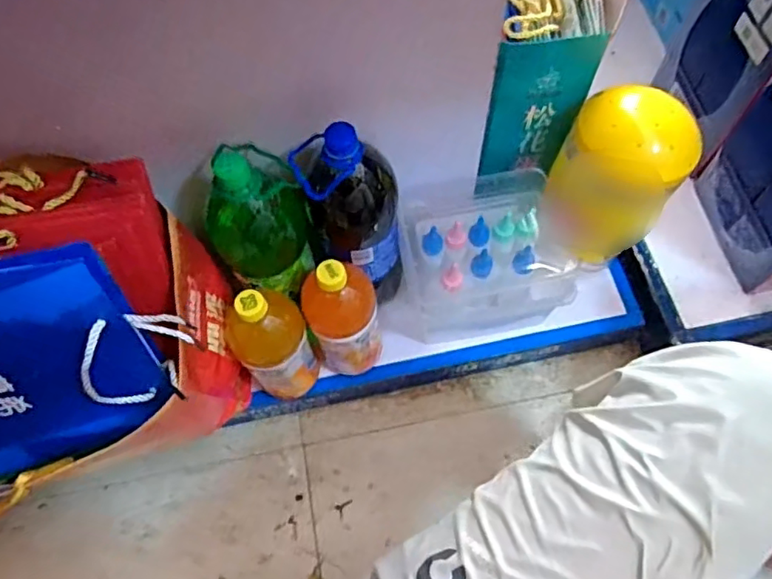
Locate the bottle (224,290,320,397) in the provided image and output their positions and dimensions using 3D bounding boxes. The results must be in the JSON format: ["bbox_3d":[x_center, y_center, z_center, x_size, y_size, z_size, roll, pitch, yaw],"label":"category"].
[{"bbox_3d":[-0.127,0.063,0.670,0.080,0.205,0.067,-33,69,-12],"label":"bottle"}]

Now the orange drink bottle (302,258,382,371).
[{"bbox_3d":[-0.048,0.035,0.684,0.078,0.212,0.072,-1,66,2],"label":"orange drink bottle"}]

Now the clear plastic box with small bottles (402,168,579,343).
[{"bbox_3d":[0.123,-0.040,0.759,0.205,0.120,0.165,-7,66,-1],"label":"clear plastic box with small bottles"}]

